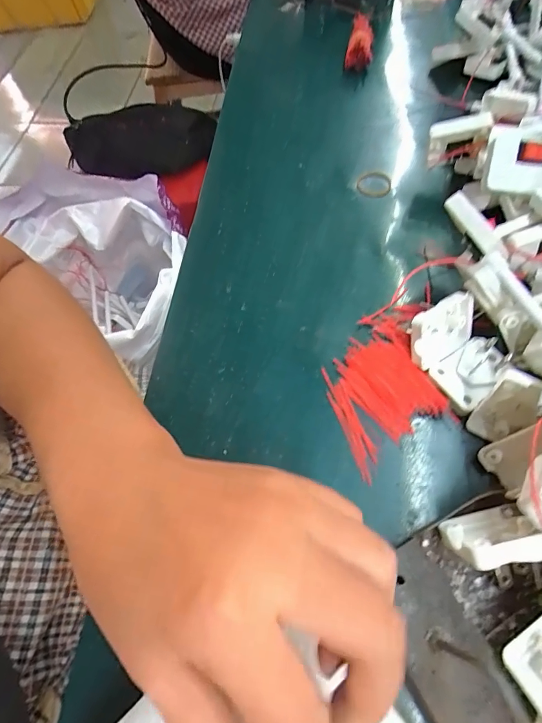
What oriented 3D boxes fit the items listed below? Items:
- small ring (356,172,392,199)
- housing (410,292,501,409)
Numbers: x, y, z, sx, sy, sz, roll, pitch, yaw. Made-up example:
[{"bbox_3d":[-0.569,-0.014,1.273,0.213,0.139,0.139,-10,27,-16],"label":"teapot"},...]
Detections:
[{"bbox_3d":[0.096,-0.163,0.363,0.029,0.009,0.026,26,67,16],"label":"small ring"},{"bbox_3d":[0.123,-0.008,0.254,0.048,0.034,0.060,-35,65,-13],"label":"housing"}]

